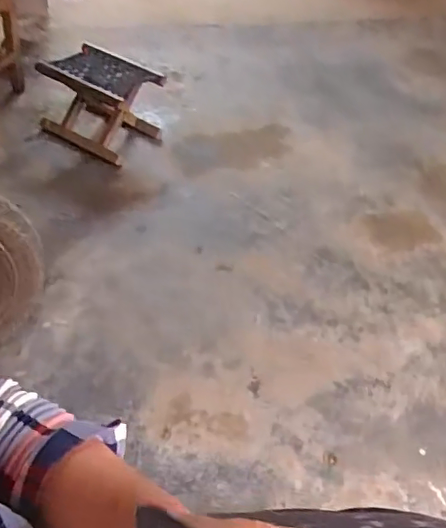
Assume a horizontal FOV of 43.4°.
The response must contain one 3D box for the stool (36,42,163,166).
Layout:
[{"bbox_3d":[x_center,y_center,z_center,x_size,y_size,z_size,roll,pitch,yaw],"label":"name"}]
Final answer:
[{"bbox_3d":[-0.354,-0.491,1.669,0.314,0.190,0.263,26,45,15],"label":"stool"}]

